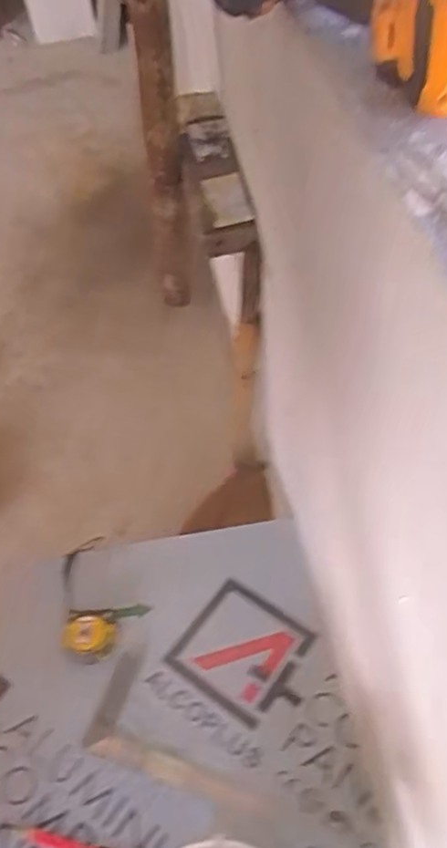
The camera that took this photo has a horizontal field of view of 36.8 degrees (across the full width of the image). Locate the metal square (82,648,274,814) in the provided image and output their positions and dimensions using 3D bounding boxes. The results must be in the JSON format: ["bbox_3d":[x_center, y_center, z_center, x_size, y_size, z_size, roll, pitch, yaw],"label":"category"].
[{"bbox_3d":[-0.042,0.372,0.823,0.233,0.004,0.130,13,55,15],"label":"metal square"}]

